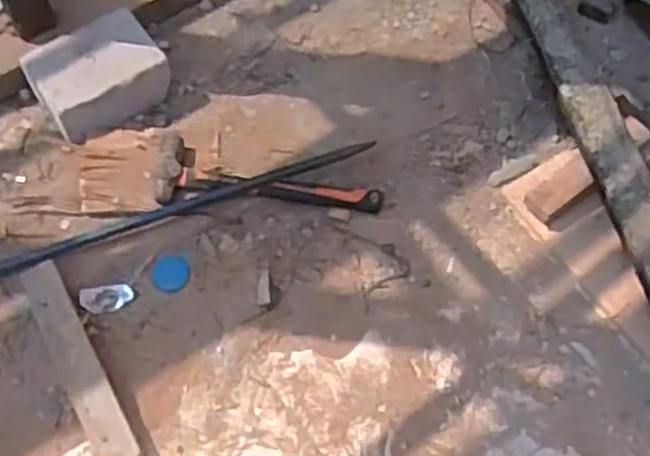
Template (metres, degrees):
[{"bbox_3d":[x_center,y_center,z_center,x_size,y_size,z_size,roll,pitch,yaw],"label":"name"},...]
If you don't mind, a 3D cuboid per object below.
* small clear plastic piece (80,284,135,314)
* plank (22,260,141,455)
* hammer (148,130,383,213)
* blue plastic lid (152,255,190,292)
[{"bbox_3d":[-0.330,0.108,1.197,0.077,0.015,0.041,-9,64,-7],"label":"small clear plastic piece"},{"bbox_3d":[-0.351,0.194,1.125,0.059,0.025,0.319,-31,69,-3],"label":"plank"},{"bbox_3d":[-0.086,-0.078,1.265,0.357,0.057,0.110,4,63,-1],"label":"hammer"},{"bbox_3d":[-0.238,0.070,1.218,0.056,0.010,0.055,1,63,-2],"label":"blue plastic lid"}]

